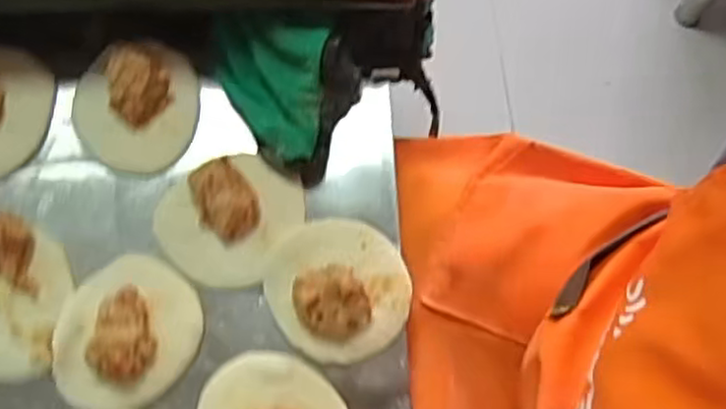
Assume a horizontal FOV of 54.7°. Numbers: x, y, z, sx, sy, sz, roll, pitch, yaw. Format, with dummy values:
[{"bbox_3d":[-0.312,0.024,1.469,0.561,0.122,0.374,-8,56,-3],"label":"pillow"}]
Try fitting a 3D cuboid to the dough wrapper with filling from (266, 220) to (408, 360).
[{"bbox_3d":[-0.016,0.049,0.439,0.088,0.032,0.090,1,73,-3],"label":"dough wrapper with filling"}]

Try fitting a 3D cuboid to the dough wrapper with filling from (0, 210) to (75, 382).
[{"bbox_3d":[-0.224,0.055,0.431,0.076,0.028,0.097,7,72,-1],"label":"dough wrapper with filling"}]

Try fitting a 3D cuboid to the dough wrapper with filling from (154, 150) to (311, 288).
[{"bbox_3d":[-0.091,0.005,0.453,0.084,0.026,0.088,1,73,-3],"label":"dough wrapper with filling"}]

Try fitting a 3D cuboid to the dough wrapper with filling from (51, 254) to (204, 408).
[{"bbox_3d":[-0.148,0.076,0.425,0.091,0.025,0.083,1,73,-3],"label":"dough wrapper with filling"}]

